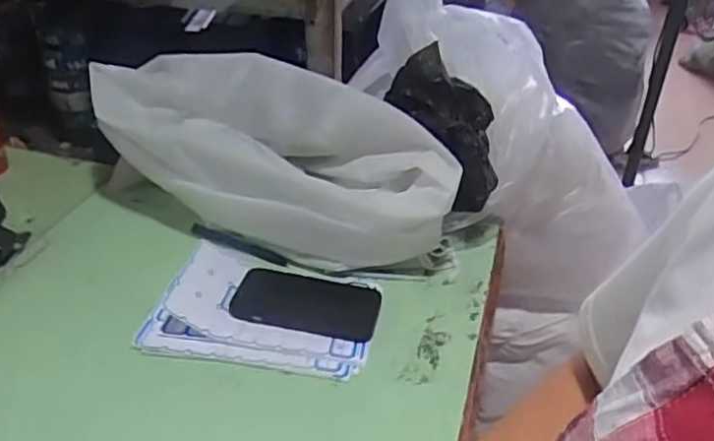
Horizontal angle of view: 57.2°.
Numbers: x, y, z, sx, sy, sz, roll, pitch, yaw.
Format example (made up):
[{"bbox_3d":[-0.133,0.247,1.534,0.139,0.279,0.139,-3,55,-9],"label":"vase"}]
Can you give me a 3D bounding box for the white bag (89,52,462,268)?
[{"bbox_3d":[-0.095,-0.070,0.769,0.428,0.178,0.147,13,36,16],"label":"white bag"}]

